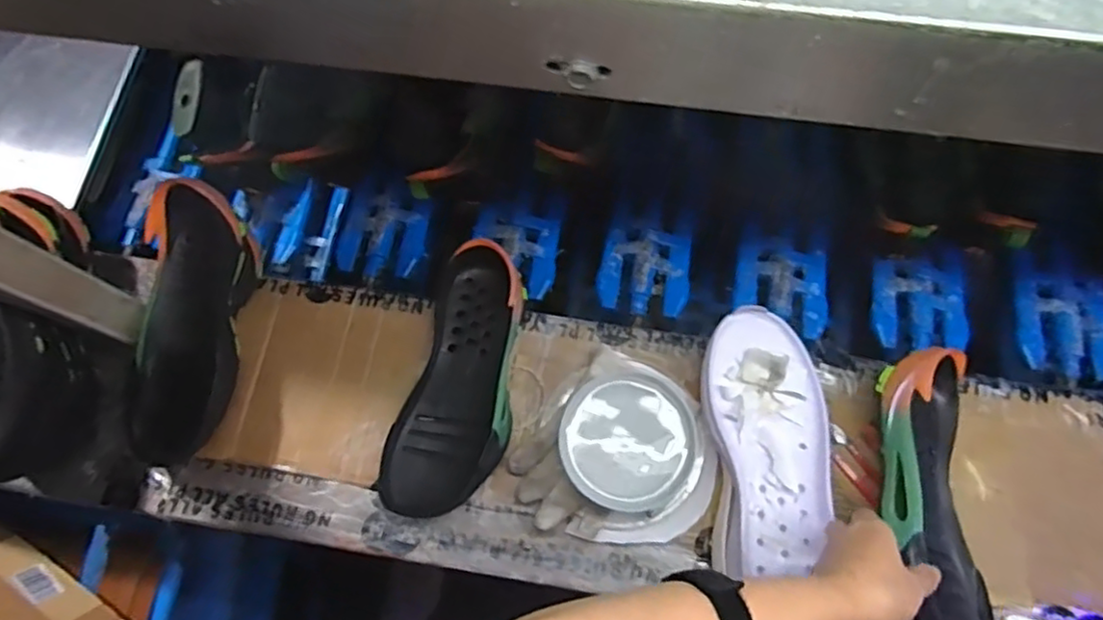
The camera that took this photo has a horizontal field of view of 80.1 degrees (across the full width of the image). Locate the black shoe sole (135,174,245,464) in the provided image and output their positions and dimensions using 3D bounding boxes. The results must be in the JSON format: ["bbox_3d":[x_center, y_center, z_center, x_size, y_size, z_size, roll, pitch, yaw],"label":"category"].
[{"bbox_3d":[-0.326,0.011,0.577,0.101,0.045,0.243,2,84,1],"label":"black shoe sole"}]

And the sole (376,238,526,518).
[{"bbox_3d":[-0.077,0.064,0.590,0.100,0.054,0.241,14,74,7],"label":"sole"}]

